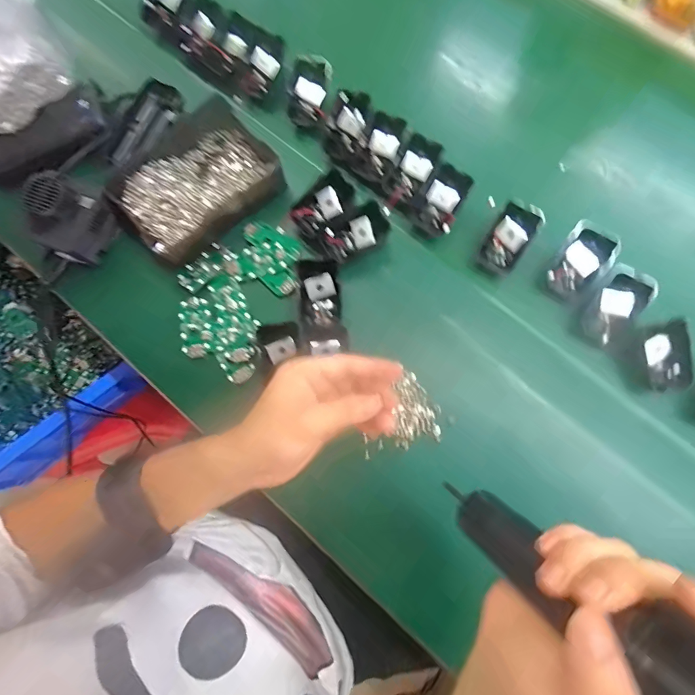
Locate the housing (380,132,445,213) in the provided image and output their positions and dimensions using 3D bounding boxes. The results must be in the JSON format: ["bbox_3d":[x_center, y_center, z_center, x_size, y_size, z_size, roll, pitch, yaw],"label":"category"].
[{"bbox_3d":[0.067,-0.187,0.441,0.040,0.025,0.081,31,93,9],"label":"housing"}]

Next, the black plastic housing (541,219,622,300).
[{"bbox_3d":[0.238,-0.087,0.410,0.049,0.016,0.074,31,113,7],"label":"black plastic housing"}]

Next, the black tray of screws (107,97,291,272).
[{"bbox_3d":[-0.167,-0.183,0.438,0.168,0.038,0.133,-37,80,-6],"label":"black tray of screws"}]

